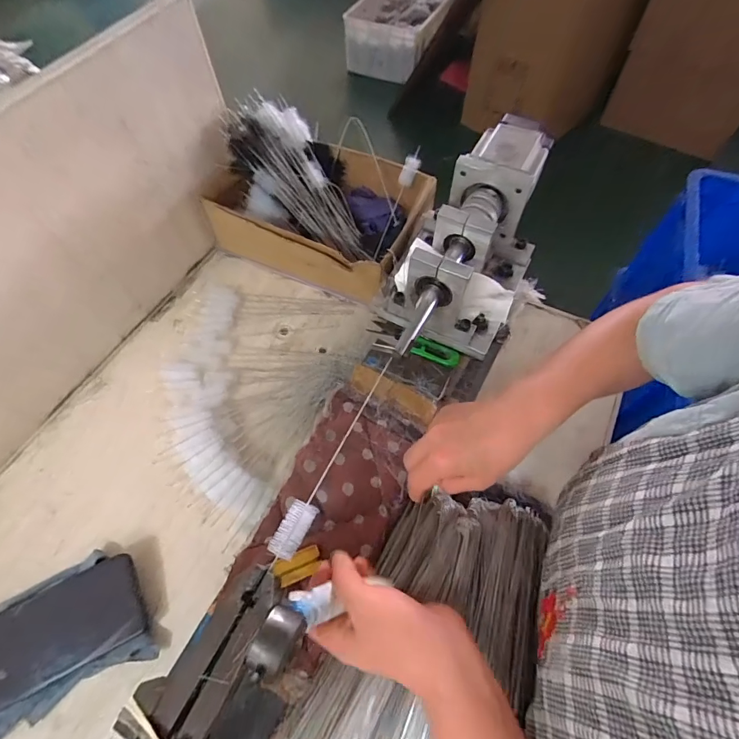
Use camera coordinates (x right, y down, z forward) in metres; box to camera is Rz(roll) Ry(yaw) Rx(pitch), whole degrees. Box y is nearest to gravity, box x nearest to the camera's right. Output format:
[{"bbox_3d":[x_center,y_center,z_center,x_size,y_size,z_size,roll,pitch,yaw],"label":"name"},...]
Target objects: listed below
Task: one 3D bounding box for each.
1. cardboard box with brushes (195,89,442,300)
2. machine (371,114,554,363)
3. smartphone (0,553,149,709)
[{"bbox_3d":[-0.069,-0.237,0.589,0.289,0.130,0.197,25,63,12],"label":"cardboard box with brushes"},{"bbox_3d":[0.115,-0.147,0.474,0.139,0.117,0.293,24,63,13],"label":"machine"},{"bbox_3d":[-0.298,0.247,0.388,0.158,0.012,0.076,-24,75,-13],"label":"smartphone"}]

